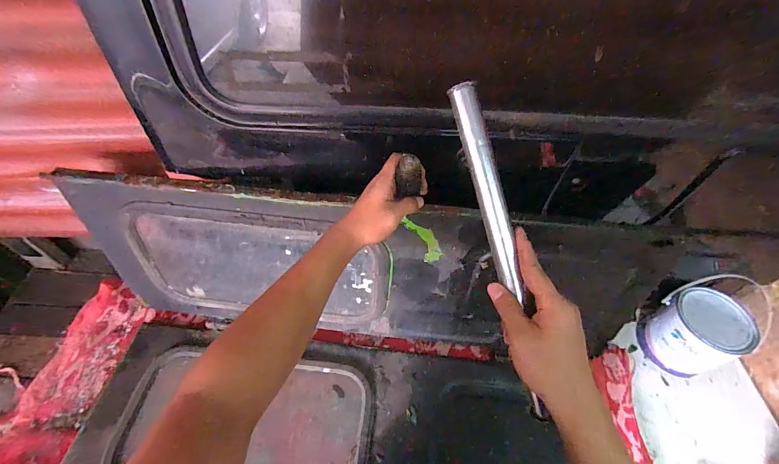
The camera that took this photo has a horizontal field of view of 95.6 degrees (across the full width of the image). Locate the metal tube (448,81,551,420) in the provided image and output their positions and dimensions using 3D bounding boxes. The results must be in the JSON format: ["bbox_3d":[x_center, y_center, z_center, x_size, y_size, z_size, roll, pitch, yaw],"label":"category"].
[{"bbox_3d":[0.111,0.021,0.342,0.022,0.016,0.328,-16,94,-14],"label":"metal tube"}]

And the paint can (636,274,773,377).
[{"bbox_3d":[0.675,0.224,0.783,0.144,0.167,0.143,2,50,-2],"label":"paint can"}]

